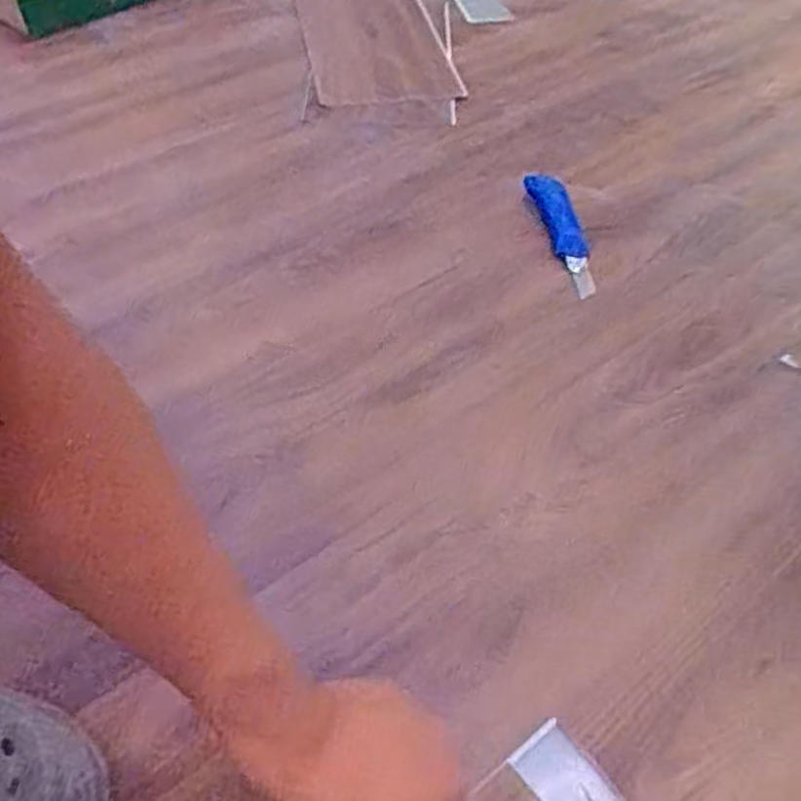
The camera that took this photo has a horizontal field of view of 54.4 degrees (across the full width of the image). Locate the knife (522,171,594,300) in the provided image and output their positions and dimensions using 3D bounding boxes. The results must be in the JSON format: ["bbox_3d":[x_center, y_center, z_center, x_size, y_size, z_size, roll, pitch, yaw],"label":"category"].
[{"bbox_3d":[0.166,-0.176,0.793,0.040,0.028,0.167,-6,49,-5],"label":"knife"}]

